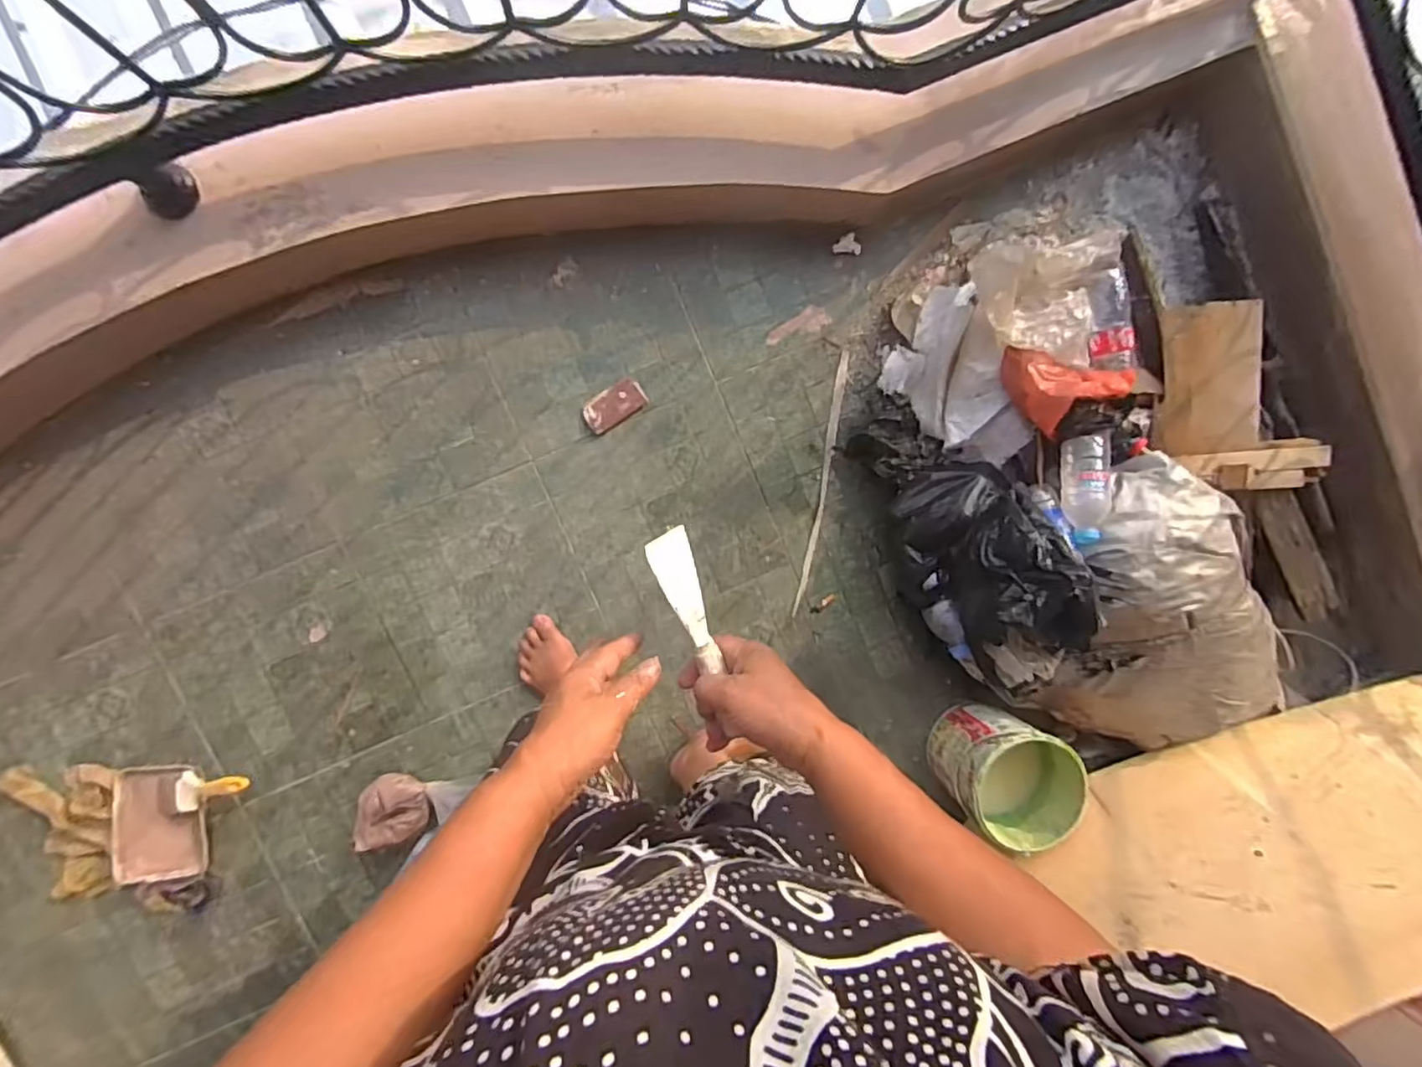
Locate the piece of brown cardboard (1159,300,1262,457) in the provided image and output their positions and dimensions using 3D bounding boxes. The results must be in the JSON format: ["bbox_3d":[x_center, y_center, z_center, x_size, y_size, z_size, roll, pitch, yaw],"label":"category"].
[{"bbox_3d":[0.841,-0.261,1.085,0.208,0.016,0.247,-4,94,-7],"label":"piece of brown cardboard"}]

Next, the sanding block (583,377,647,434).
[{"bbox_3d":[-0.165,-0.220,1.117,0.110,0.019,0.060,-34,97,-4],"label":"sanding block"}]

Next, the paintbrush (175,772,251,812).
[{"bbox_3d":[-0.798,0.408,1.032,0.147,0.028,0.062,-11,95,12],"label":"paintbrush"}]

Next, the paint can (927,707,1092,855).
[{"bbox_3d":[0.502,0.411,1.127,0.198,0.204,0.179,33,89,-8],"label":"paint can"}]

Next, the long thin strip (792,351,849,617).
[{"bbox_3d":[0.201,-0.089,1.165,0.022,0.006,0.472,9,92,-8],"label":"long thin strip"}]

